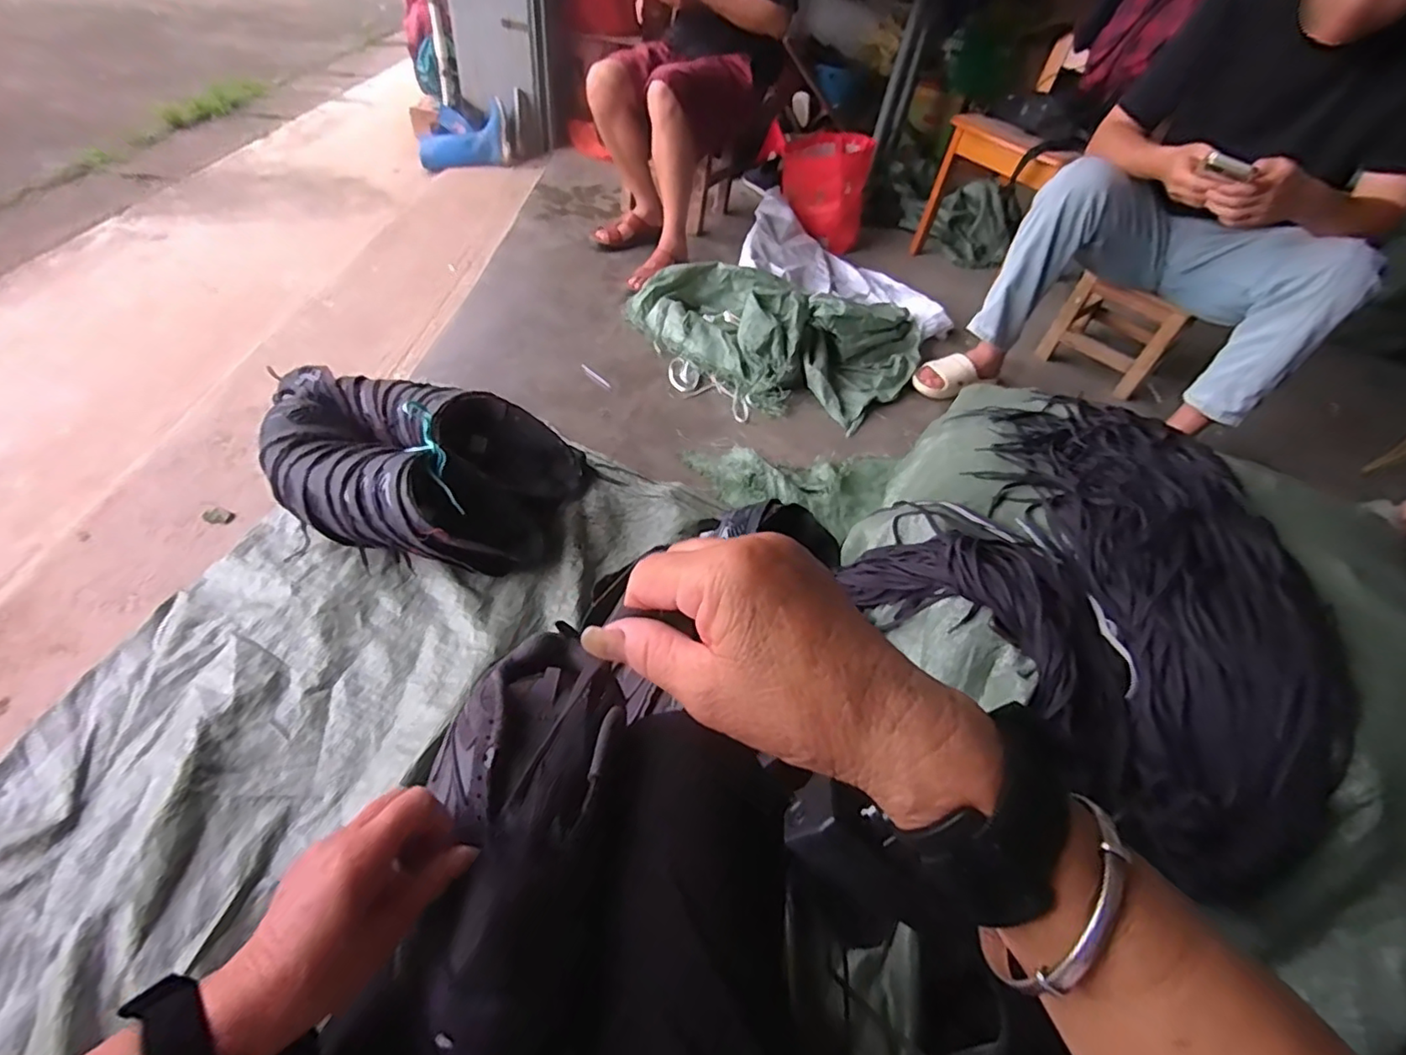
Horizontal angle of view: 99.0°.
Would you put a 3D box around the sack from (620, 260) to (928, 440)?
[{"bbox_3d":[0.239,-0.588,1.606,0.690,0.167,0.662,35,53,21],"label":"sack"}]

